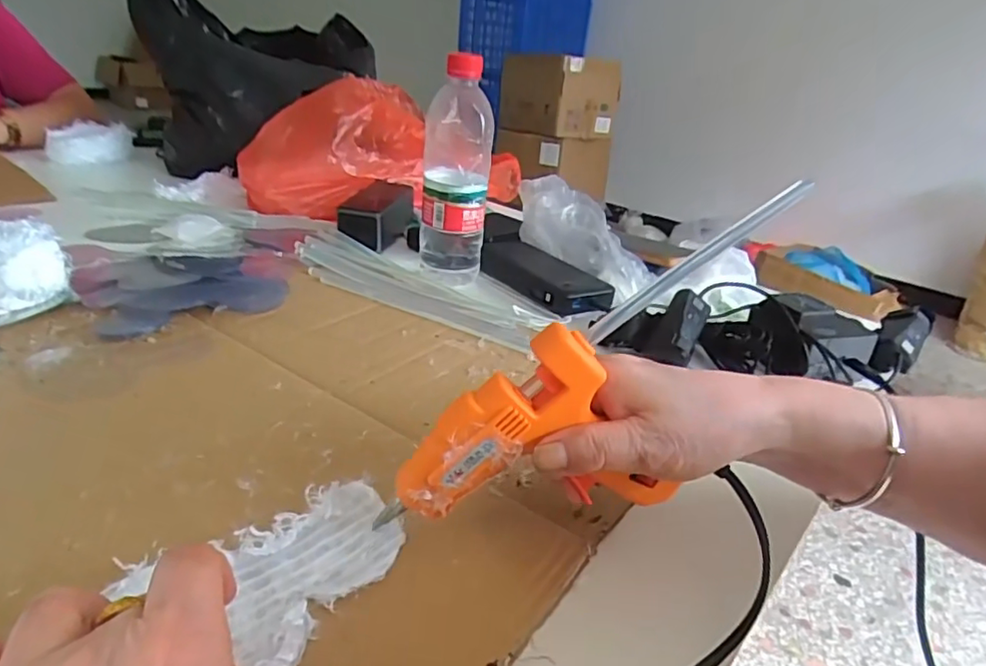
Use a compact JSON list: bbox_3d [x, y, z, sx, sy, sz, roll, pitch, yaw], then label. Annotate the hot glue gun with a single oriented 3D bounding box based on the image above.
[{"bbox_3d":[0.019,0.044,0.285,0.134,0.088,0.022,-1,28,-11],"label":"hot glue gun"}]

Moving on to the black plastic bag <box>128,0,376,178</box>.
[{"bbox_3d":[-0.365,-0.390,0.939,0.270,0.242,0.282,15,28,17],"label":"black plastic bag"}]

